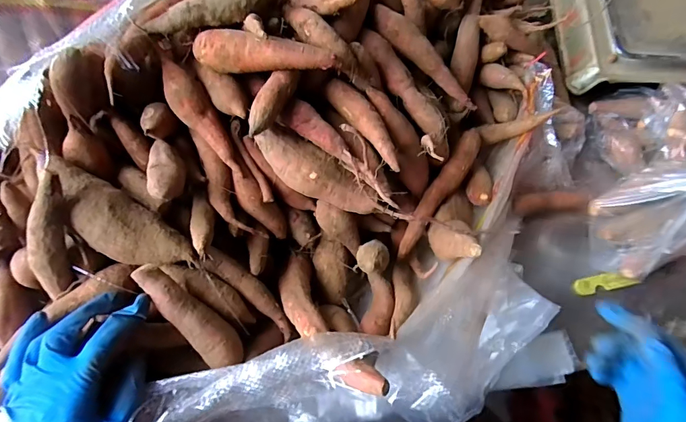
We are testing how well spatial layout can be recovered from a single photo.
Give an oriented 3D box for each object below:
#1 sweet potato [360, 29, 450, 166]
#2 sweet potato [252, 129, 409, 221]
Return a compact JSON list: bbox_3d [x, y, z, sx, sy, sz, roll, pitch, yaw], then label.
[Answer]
[{"bbox_3d":[0.071,-0.128,0.454,0.034,0.038,0.169,-35,95,-13],"label":"sweet potato"},{"bbox_3d":[-0.015,-0.028,0.410,0.172,0.049,0.048,30,71,-7],"label":"sweet potato"}]

